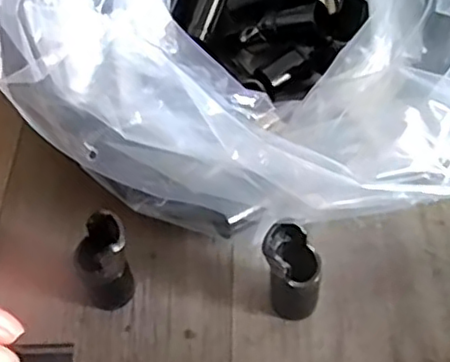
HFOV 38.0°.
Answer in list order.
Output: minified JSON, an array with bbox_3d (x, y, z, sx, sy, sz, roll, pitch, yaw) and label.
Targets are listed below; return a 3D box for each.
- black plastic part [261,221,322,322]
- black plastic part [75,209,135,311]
[{"bbox_3d":[0.030,0.041,0.294,0.024,0.051,0.025,-2,55,3],"label":"black plastic part"},{"bbox_3d":[-0.054,0.038,0.300,0.024,0.052,0.022,-22,57,-11],"label":"black plastic part"}]

